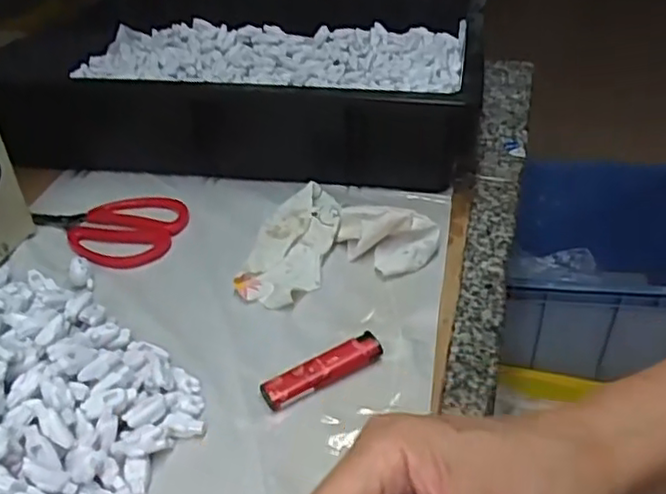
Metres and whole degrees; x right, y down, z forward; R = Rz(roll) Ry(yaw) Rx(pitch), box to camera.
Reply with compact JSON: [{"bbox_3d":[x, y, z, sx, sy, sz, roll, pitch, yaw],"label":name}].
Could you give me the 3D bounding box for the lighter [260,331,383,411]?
[{"bbox_3d":[-0.005,0.073,0.388,0.076,0.012,0.020,-23,41,-24],"label":"lighter"}]

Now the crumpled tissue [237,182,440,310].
[{"bbox_3d":[-0.008,-0.010,0.482,0.141,0.032,0.105,-17,39,-17],"label":"crumpled tissue"}]

